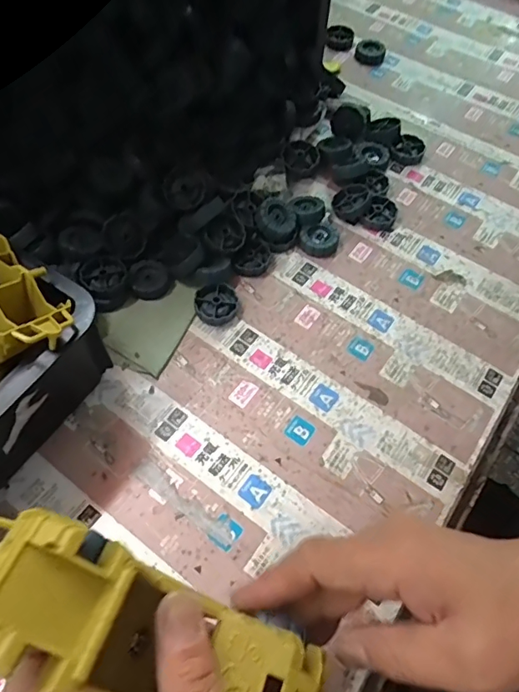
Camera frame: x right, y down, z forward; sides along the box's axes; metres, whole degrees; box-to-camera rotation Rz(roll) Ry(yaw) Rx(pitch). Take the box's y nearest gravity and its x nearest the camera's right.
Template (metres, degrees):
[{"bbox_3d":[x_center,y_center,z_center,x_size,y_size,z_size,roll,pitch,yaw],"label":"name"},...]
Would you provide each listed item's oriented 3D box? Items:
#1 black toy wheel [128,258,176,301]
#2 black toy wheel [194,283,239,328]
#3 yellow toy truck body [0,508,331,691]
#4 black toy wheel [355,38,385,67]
[{"bbox_3d":[-0.100,-0.061,0.446,0.036,0.015,0.036,1,62,-1],"label":"black toy wheel"},{"bbox_3d":[-0.038,-0.037,0.434,0.037,0.015,0.038,1,62,-1],"label":"black toy wheel"},{"bbox_3d":[-0.043,0.121,0.202,0.169,0.048,0.052,33,62,-18],"label":"yellow toy truck body"},{"bbox_3d":[0.140,-0.370,0.614,0.037,0.013,0.040,1,62,-1],"label":"black toy wheel"}]

